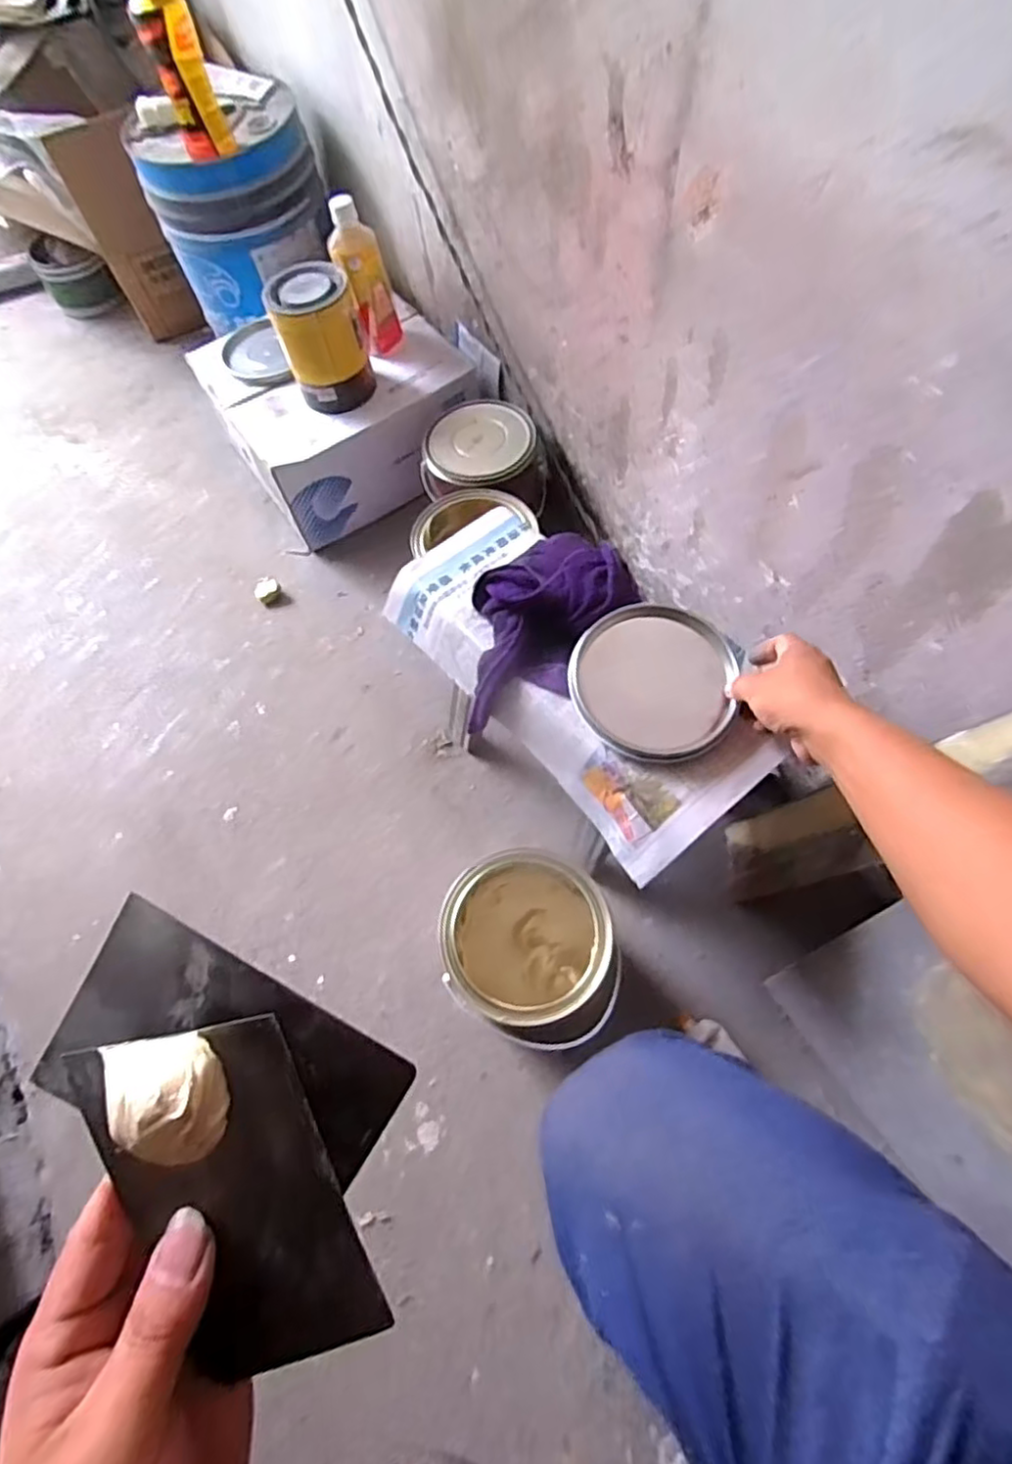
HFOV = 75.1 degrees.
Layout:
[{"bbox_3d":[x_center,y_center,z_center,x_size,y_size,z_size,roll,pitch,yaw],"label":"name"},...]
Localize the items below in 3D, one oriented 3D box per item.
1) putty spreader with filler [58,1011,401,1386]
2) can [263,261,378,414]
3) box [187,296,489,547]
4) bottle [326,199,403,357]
[{"bbox_3d":[-0.095,0.167,0.232,0.071,0.030,0.131,-24,98,-8],"label":"putty spreader with filler"},{"bbox_3d":[-0.249,-0.534,0.900,0.111,0.147,0.097,-13,62,-5],"label":"can"},{"bbox_3d":[-0.255,-0.512,1.066,0.355,0.175,0.328,-29,64,-11],"label":"box"},{"bbox_3d":[-0.197,-0.628,0.924,0.070,0.180,0.056,-17,63,-7],"label":"bottle"}]

